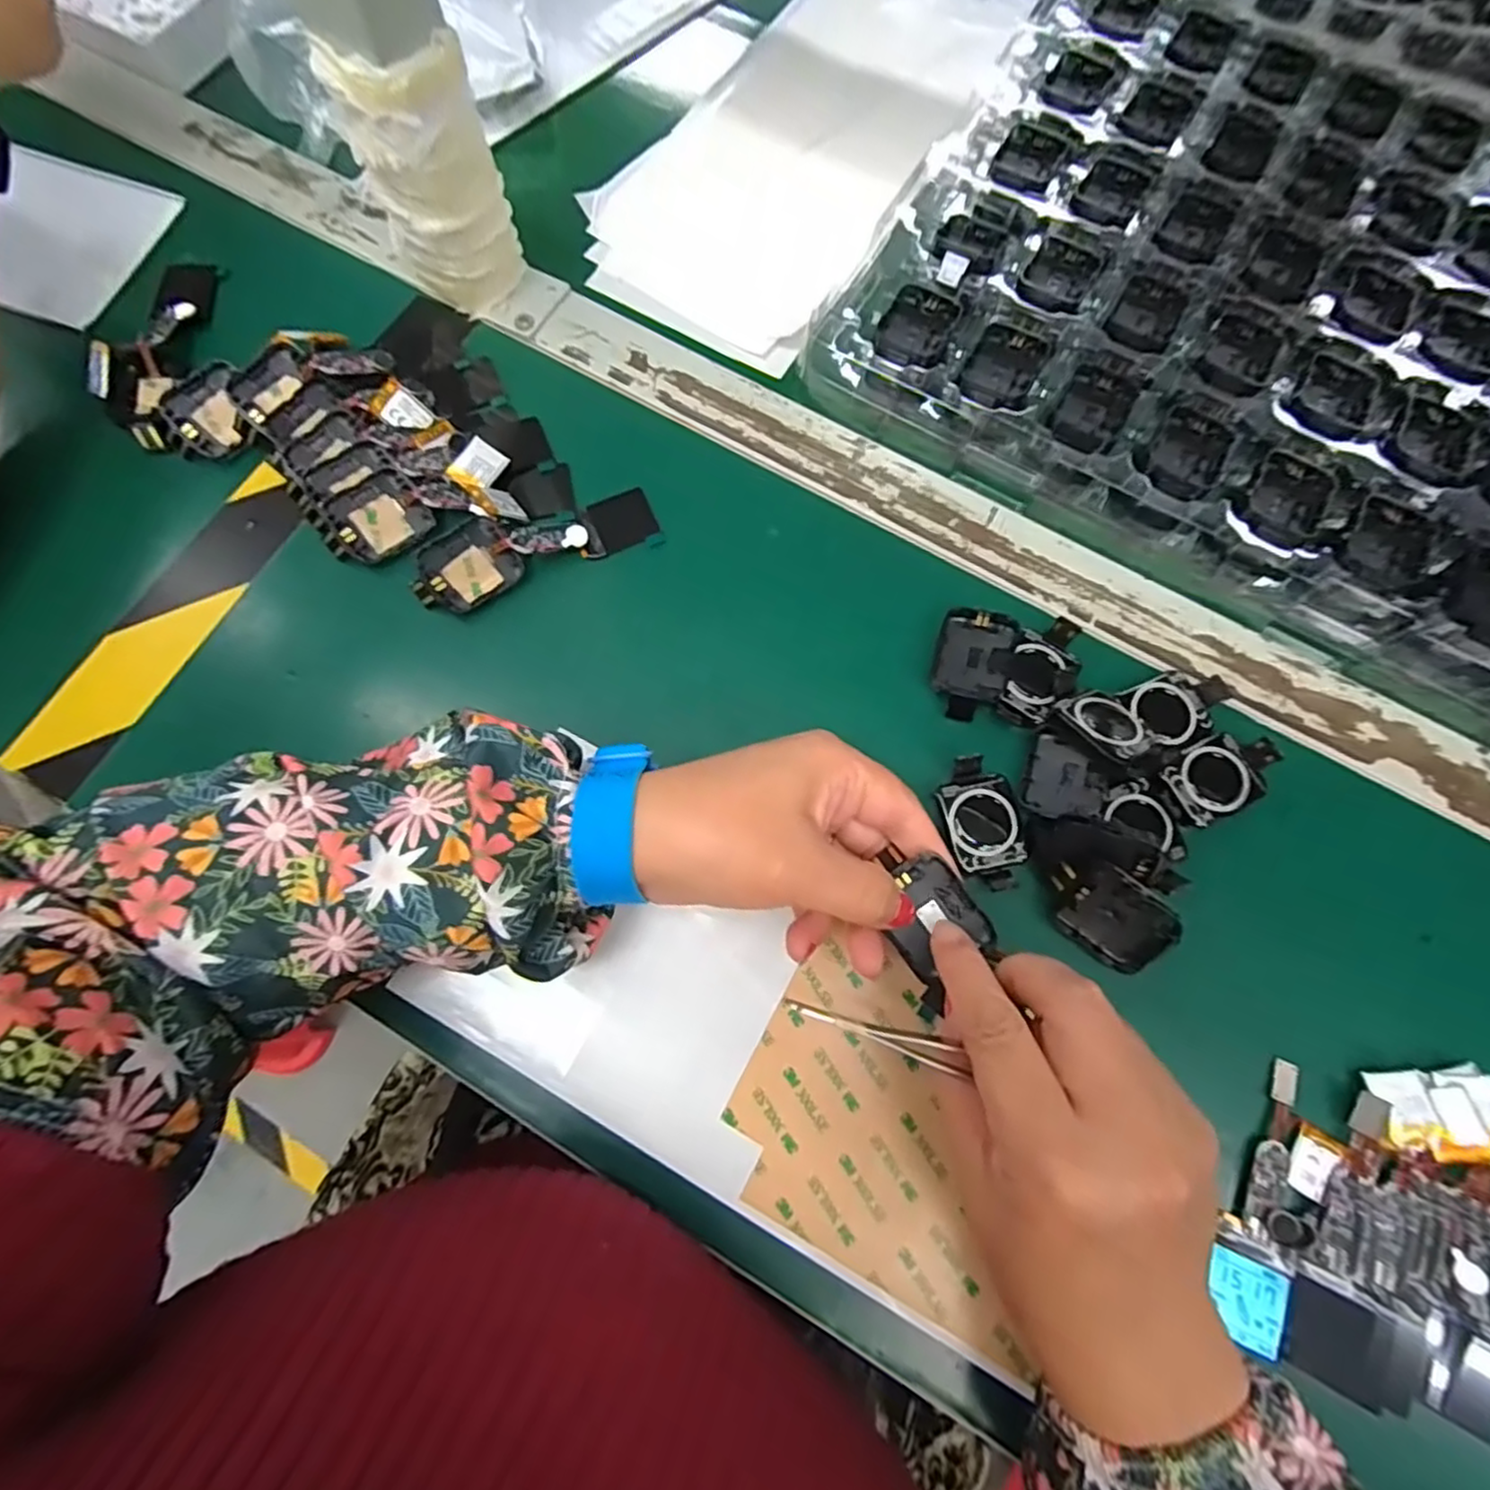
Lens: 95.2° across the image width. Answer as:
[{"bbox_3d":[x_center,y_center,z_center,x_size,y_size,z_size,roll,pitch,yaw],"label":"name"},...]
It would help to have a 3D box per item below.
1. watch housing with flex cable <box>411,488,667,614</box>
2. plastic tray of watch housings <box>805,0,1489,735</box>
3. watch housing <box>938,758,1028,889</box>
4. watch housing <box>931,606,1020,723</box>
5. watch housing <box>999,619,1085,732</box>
[{"bbox_3d":[-0.097,-0.093,0.315,0.112,0.017,0.032,-21,77,-6],"label":"watch housing with flex cable"},{"bbox_3d":[0.324,-0.210,0.342,0.482,0.032,0.346,30,77,7],"label":"plastic tray of watch housings"},{"bbox_3d":[0.101,0.033,0.287,0.032,0.009,0.056,-13,76,-4],"label":"watch housing"},{"bbox_3d":[0.101,-0.036,0.306,0.031,0.015,0.050,20,76,4],"label":"watch housing"},{"bbox_3d":[0.132,-0.031,0.304,0.028,0.016,0.051,26,77,6],"label":"watch housing"}]

